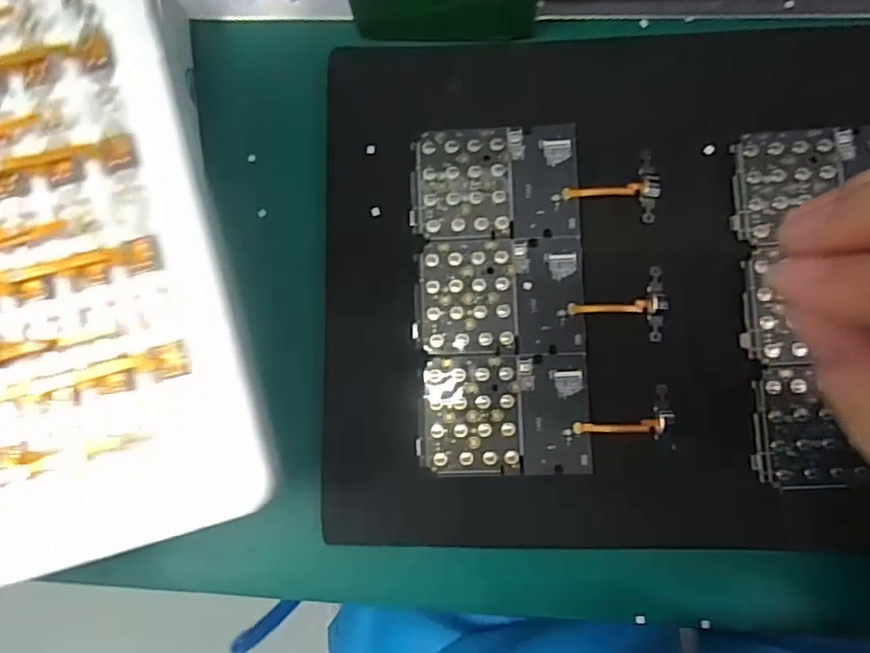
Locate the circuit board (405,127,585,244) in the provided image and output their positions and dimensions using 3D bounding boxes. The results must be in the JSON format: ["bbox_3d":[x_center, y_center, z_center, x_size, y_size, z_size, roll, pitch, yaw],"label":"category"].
[{"bbox_3d":[0.029,-0.069,0.285,0.079,0.005,0.053,-2,84,4],"label":"circuit board"}]

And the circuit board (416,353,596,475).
[{"bbox_3d":[0.033,0.042,0.279,0.079,0.004,0.055,-2,86,3],"label":"circuit board"}]

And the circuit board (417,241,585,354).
[{"bbox_3d":[0.031,-0.014,0.283,0.079,0.004,0.054,-1,86,4],"label":"circuit board"}]

